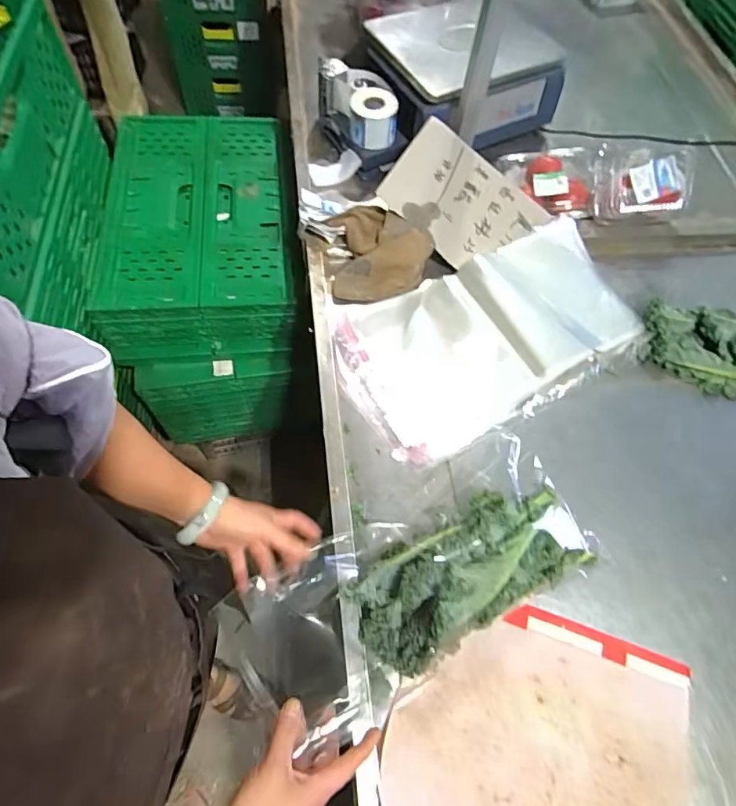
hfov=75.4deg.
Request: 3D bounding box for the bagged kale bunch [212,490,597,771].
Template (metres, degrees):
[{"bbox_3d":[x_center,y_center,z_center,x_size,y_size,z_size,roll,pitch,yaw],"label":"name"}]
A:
[{"bbox_3d":[0.091,0.204,0.566,0.390,0.082,0.191,-20,63,-15],"label":"bagged kale bunch"}]

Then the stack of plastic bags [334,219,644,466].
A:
[{"bbox_3d":[0.206,-0.113,0.781,0.499,0.027,0.295,-21,71,-13],"label":"stack of plastic bags"}]

